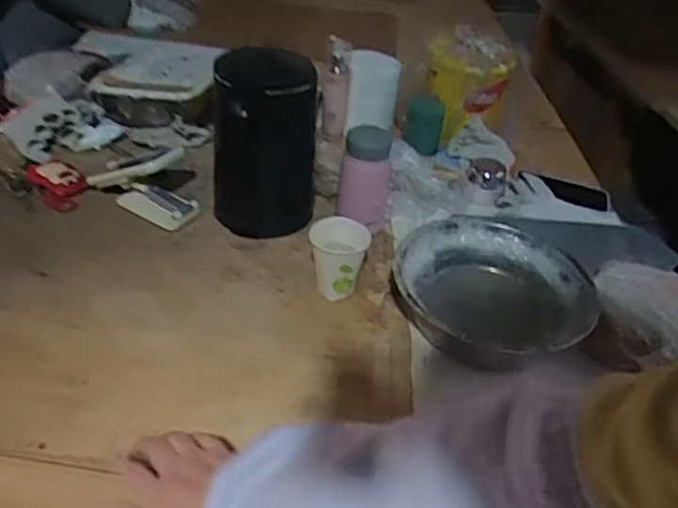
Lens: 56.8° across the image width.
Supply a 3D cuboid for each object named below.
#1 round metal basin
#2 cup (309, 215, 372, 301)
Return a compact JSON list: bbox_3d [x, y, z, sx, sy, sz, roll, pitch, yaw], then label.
[{"bbox_3d":[0.190,0.037,0.768,0.236,0.048,0.224,4,38,-3],"label":"round metal basin"},{"bbox_3d":[0.001,0.000,0.783,0.065,0.090,0.069,4,38,-3],"label":"cup"}]

